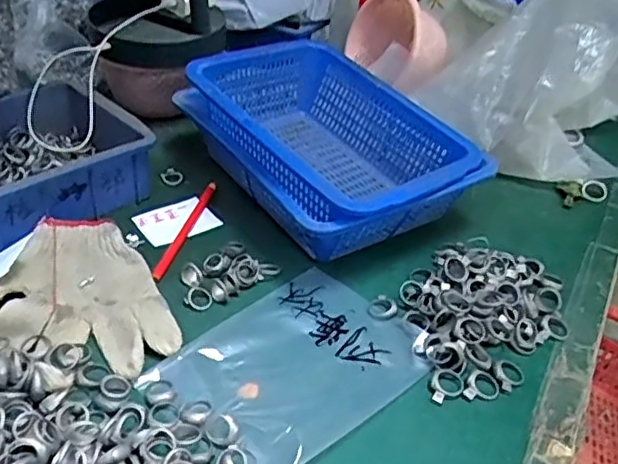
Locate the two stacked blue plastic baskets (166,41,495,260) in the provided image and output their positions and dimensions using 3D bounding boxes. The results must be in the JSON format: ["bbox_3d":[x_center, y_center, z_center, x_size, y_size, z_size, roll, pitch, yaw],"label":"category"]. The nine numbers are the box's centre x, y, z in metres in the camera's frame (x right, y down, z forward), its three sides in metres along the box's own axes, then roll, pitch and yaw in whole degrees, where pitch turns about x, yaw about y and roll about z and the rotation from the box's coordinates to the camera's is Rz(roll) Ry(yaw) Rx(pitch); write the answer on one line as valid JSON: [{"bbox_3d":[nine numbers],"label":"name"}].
[{"bbox_3d":[0.015,-0.096,0.650,0.198,0.113,0.289,-23,45,-33],"label":"two stacked blue plastic baskets"}]

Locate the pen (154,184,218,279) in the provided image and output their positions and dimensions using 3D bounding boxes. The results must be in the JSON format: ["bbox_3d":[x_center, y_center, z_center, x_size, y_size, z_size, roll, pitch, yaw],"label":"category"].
[{"bbox_3d":[-0.120,-0.002,0.611,0.012,0.009,0.160,10,37,6],"label":"pen"}]

